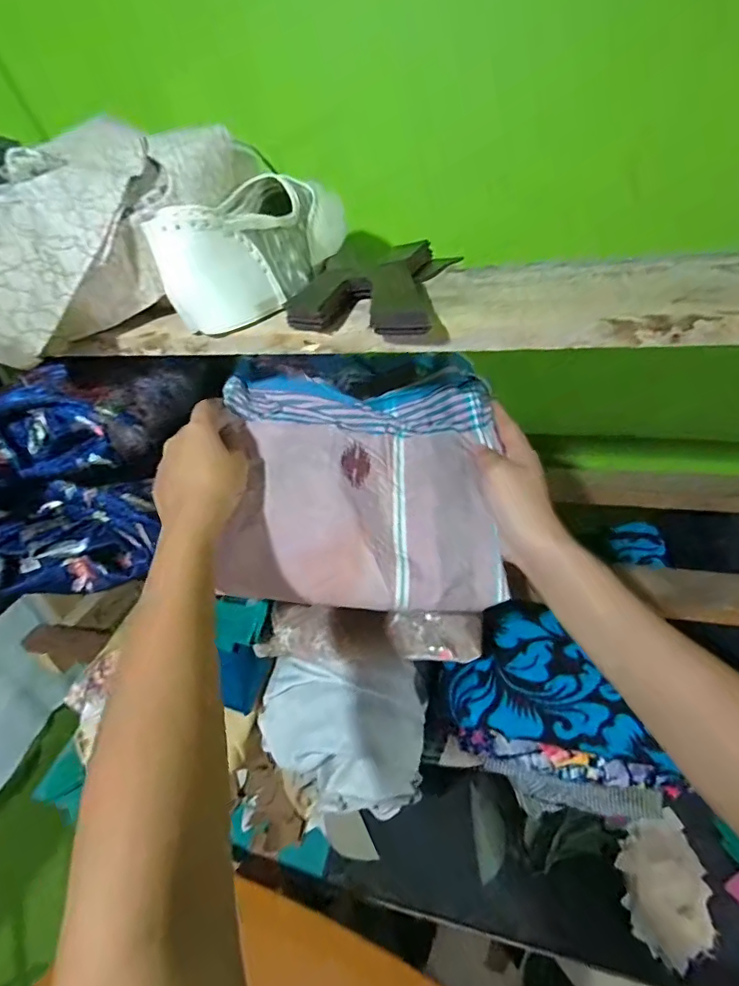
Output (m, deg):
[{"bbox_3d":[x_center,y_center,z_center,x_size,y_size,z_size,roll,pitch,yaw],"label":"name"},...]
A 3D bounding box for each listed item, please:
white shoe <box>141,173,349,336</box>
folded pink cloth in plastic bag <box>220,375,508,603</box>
[{"bbox_3d":[-0.086,-0.199,0.392,0.080,0.075,0.201,2,37,14],"label":"white shoe"},{"bbox_3d":[-0.006,-0.009,0.394,0.211,0.028,0.196,0,66,-3],"label":"folded pink cloth in plastic bag"}]

